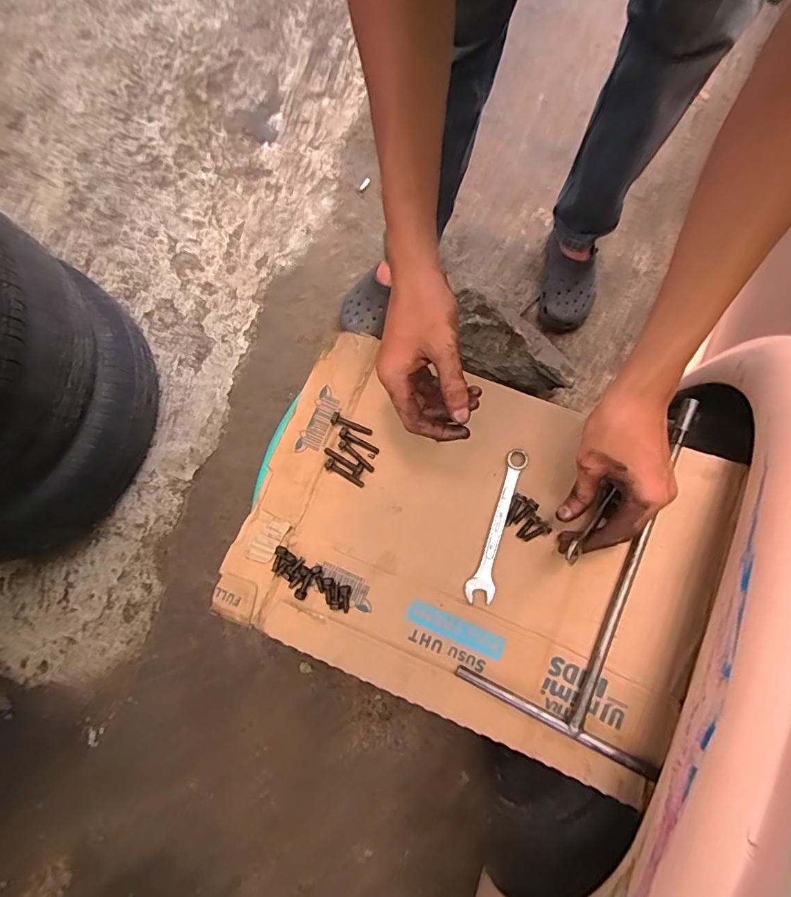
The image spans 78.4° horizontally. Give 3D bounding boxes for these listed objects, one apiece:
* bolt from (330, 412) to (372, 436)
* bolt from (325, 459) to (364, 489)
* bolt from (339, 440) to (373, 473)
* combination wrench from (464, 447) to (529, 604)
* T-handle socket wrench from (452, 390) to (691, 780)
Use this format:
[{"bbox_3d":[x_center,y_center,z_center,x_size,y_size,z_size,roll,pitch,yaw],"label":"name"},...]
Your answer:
[{"bbox_3d":[-0.042,-0.023,0.462,0.041,0.008,0.011,22,82,6],"label":"bolt"},{"bbox_3d":[-0.049,0.025,0.454,0.041,0.008,0.011,34,84,7],"label":"bolt"},{"bbox_3d":[-0.038,0.008,0.458,0.041,0.006,0.009,43,85,8],"label":"bolt"},{"bbox_3d":[0.092,0.067,0.436,0.023,0.005,0.141,17,82,5],"label":"combination wrench"},{"bbox_3d":[0.188,0.089,0.416,0.150,0.031,0.303,25,78,4],"label":"T-handle socket wrench"}]

